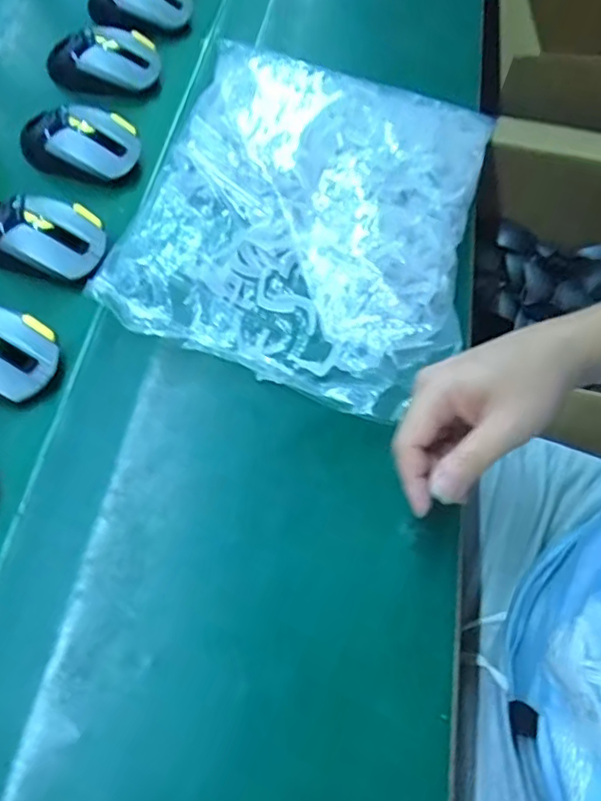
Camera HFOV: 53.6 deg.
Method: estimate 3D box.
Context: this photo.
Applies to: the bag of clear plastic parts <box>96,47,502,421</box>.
[{"bbox_3d":[0.012,-0.167,0.531,0.288,0.041,0.363,14,61,3],"label":"bag of clear plastic parts"}]

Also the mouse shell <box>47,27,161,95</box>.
[{"bbox_3d":[-0.210,-0.357,0.635,0.116,0.043,0.065,1,62,-3],"label":"mouse shell"}]

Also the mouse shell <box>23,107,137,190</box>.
[{"bbox_3d":[-0.214,-0.247,0.571,0.114,0.049,0.065,18,62,6],"label":"mouse shell"}]

